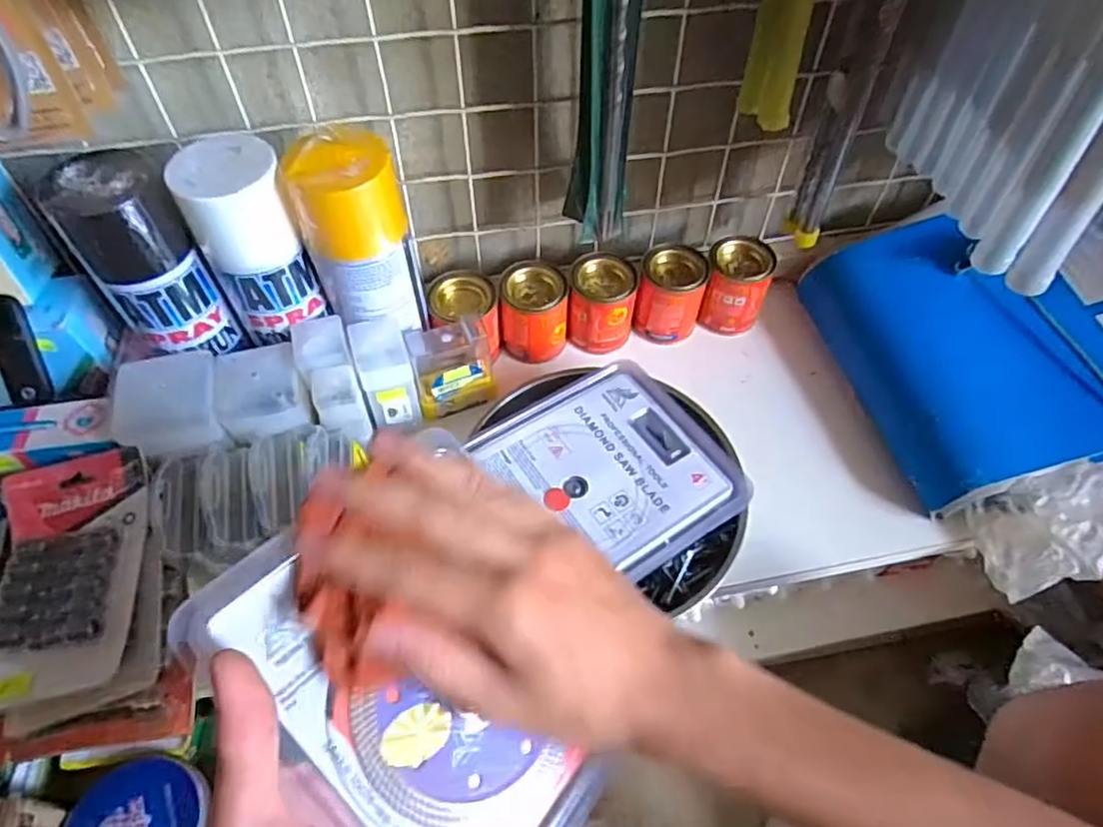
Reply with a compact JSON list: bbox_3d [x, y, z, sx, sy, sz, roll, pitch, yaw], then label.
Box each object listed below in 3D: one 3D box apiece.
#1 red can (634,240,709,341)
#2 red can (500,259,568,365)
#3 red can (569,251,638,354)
[{"bbox_3d":[0.100,-0.099,0.547,0.049,0.070,0.045,0,52,0],"label":"red can"},{"bbox_3d":[-0.014,-0.081,0.536,0.050,0.070,0.048,0,52,0],"label":"red can"},{"bbox_3d":[0.042,-0.089,0.543,0.053,0.072,0.049,0,52,0],"label":"red can"}]

